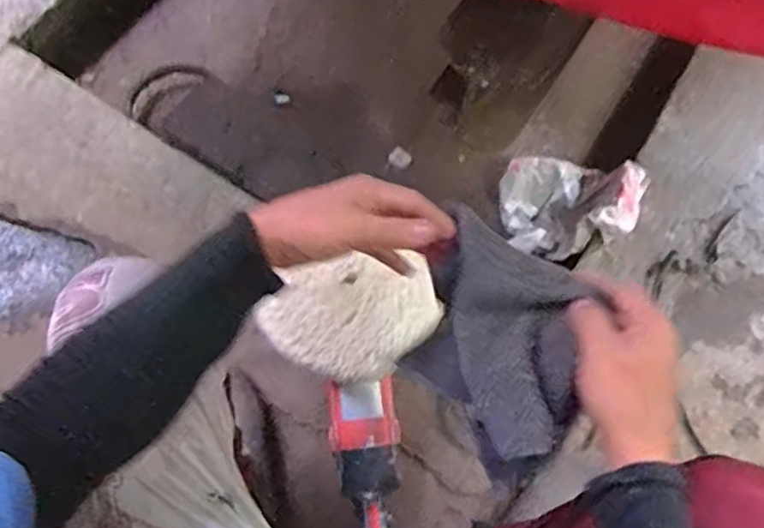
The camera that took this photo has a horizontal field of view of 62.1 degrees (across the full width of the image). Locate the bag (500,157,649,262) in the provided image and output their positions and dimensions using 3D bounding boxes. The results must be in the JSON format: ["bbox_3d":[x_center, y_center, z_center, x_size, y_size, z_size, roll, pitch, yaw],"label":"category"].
[{"bbox_3d":[0.307,-0.106,1.067,0.221,0.131,0.184,24,69,9],"label":"bag"}]

